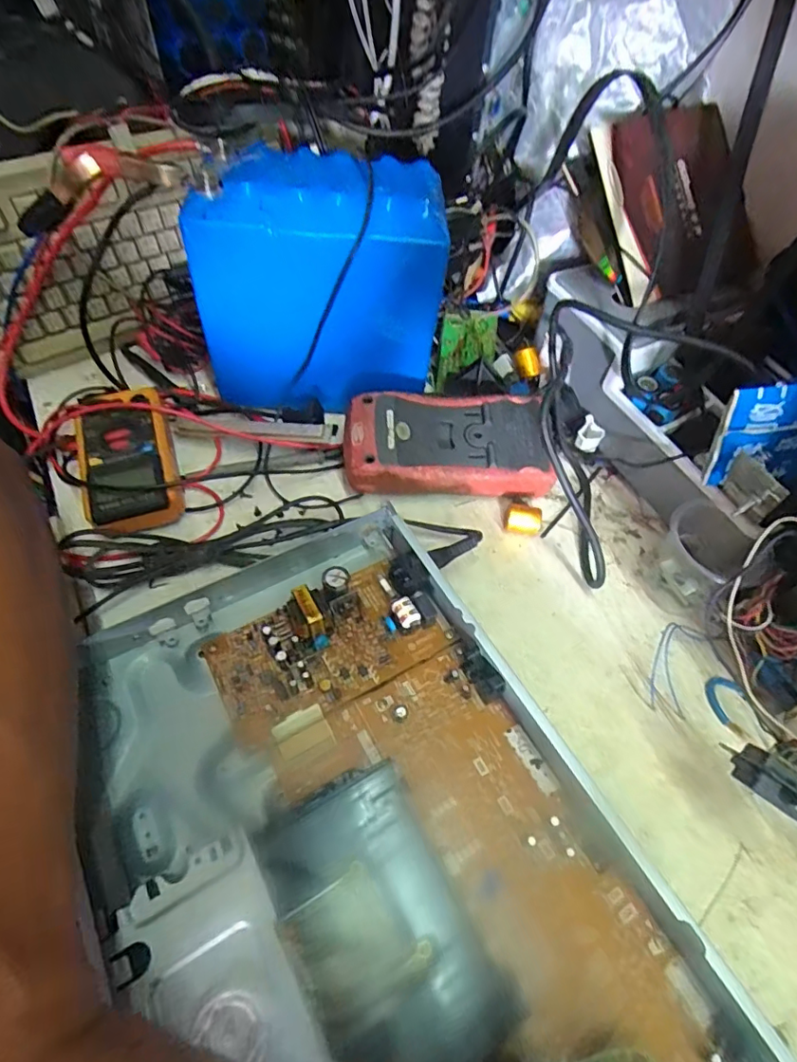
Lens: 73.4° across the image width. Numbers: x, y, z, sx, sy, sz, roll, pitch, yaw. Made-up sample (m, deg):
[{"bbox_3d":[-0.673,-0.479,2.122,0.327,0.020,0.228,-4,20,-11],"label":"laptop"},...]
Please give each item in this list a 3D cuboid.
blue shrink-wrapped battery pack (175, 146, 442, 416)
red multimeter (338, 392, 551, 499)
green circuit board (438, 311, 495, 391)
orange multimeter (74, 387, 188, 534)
[{"bbox_3d":[-0.063,-0.186,0.433,0.194,0.180,0.097,2,55,-3],"label":"blue shrink-wrapped battery pack"},{"bbox_3d":[0.036,-0.068,0.438,0.171,0.045,0.084,-2,73,-9],"label":"red multimeter"},{"bbox_3d":[0.066,-0.171,0.511,0.051,0.009,0.076,7,85,-1],"label":"green circuit board"},{"bbox_3d":[-0.208,-0.053,0.410,0.067,0.035,0.117,-18,67,-10],"label":"orange multimeter"}]

